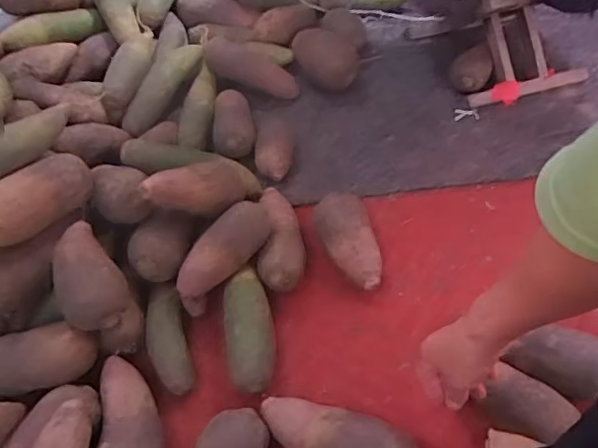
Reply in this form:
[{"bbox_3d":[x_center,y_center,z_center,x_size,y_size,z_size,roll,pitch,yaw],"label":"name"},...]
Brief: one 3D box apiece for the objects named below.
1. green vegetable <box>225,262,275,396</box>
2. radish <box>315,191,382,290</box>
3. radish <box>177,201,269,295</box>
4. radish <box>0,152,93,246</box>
[{"bbox_3d":[-0.062,0.130,0.693,0.059,0.047,0.158,-8,52,-6],"label":"green vegetable"},{"bbox_3d":[0.069,0.023,0.768,0.073,0.054,0.148,-15,53,-11],"label":"radish"},{"bbox_3d":[-0.092,0.033,0.706,0.050,0.050,0.144,32,59,23],"label":"radish"},{"bbox_3d":[-0.306,-0.030,0.640,0.049,0.067,0.150,30,43,19],"label":"radish"}]

